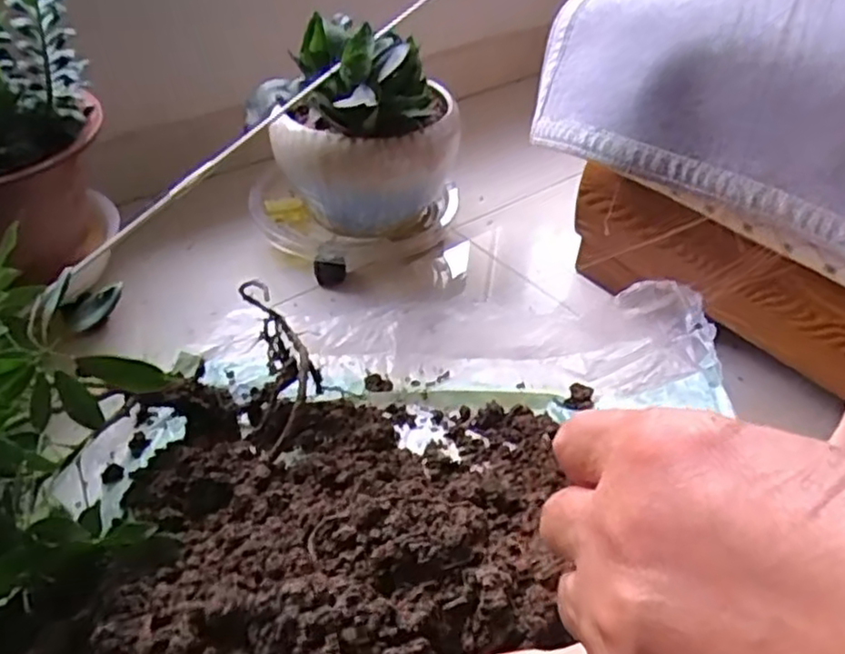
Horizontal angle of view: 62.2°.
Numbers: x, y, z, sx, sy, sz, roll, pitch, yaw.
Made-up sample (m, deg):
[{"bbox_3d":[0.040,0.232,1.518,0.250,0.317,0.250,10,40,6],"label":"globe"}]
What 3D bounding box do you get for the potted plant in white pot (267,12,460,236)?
[{"bbox_3d":[-0.068,-0.246,0.888,0.204,0.239,0.205,3,41,-3],"label":"potted plant in white pot"}]

